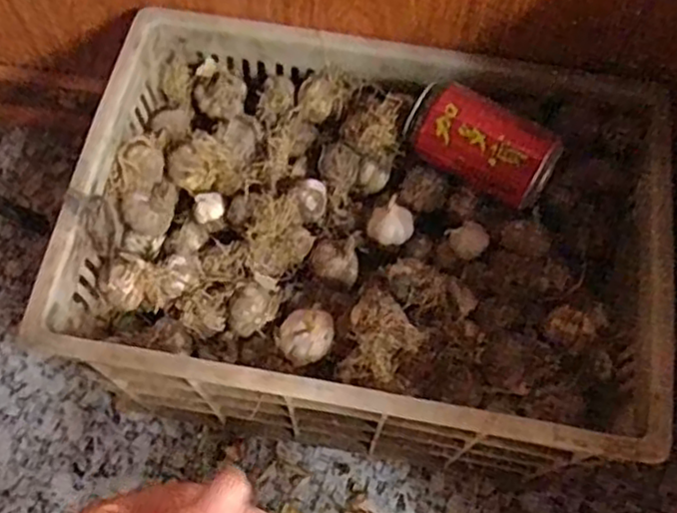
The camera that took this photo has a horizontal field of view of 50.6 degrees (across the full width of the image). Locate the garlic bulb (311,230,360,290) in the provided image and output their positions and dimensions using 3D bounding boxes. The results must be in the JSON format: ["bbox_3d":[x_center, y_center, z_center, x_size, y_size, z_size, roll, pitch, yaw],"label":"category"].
[{"bbox_3d":[-0.002,0.002,0.581,0.038,0.032,0.040,1,68,-2],"label":"garlic bulb"}]

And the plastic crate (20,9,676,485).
[{"bbox_3d":[0.023,0.006,0.636,0.443,0.241,0.299,10,68,2],"label":"plastic crate"}]

